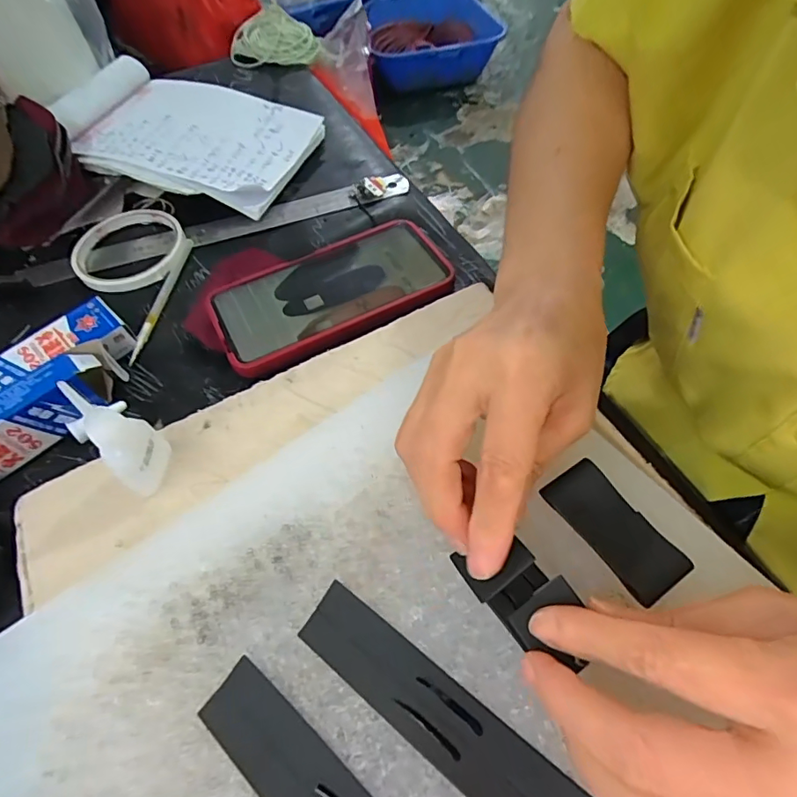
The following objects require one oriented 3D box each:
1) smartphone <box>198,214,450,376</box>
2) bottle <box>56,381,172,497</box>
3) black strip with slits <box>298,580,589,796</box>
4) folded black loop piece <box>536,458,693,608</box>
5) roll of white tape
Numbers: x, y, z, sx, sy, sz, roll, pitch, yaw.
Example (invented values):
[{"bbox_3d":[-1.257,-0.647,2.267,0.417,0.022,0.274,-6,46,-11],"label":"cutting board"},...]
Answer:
[{"bbox_3d":[-0.046,-0.077,0.357,0.166,0.013,0.086,-23,55,-14],"label":"smartphone"},{"bbox_3d":[-0.133,0.016,0.240,0.027,0.080,0.023,-38,62,-20],"label":"bottle"},{"bbox_3d":[0.015,0.115,0.183,0.121,0.005,0.025,31,60,24],"label":"black strip with slits"},{"bbox_3d":[0.091,0.055,0.215,0.026,0.011,0.060,-30,56,-18],"label":"folded black loop piece"},{"bbox_3d":[-0.213,-0.120,0.400,0.085,0.014,0.085,-28,56,-17],"label":"roll of white tape"}]

